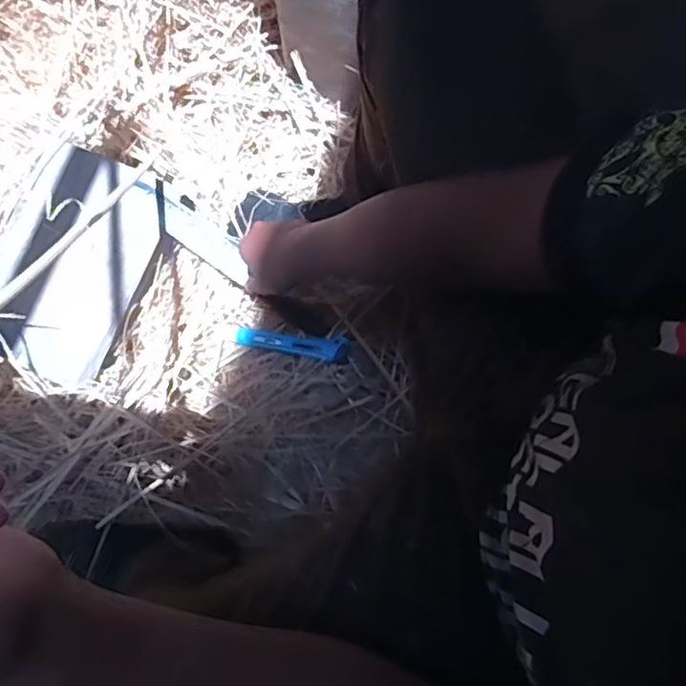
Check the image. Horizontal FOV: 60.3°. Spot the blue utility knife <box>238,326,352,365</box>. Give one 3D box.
[{"bbox_3d":[-0.064,0.000,0.757,0.145,0.020,0.031,8,78,2],"label":"blue utility knife"}]

